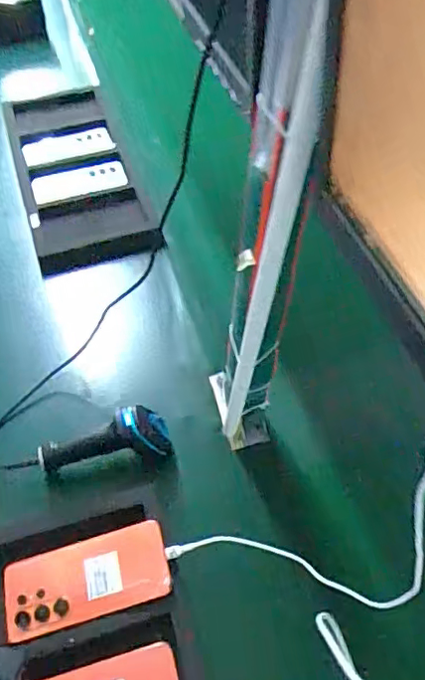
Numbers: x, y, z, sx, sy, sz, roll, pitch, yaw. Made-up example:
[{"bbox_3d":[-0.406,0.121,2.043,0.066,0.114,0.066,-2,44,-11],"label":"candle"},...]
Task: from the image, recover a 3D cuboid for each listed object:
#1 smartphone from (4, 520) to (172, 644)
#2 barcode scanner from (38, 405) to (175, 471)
[{"bbox_3d":[-0.134,0.256,0.601,0.172,0.005,0.079,-15,62,-7],"label":"smartphone"},{"bbox_3d":[-0.144,0.129,0.754,0.177,0.057,0.063,-3,53,-4],"label":"barcode scanner"}]

